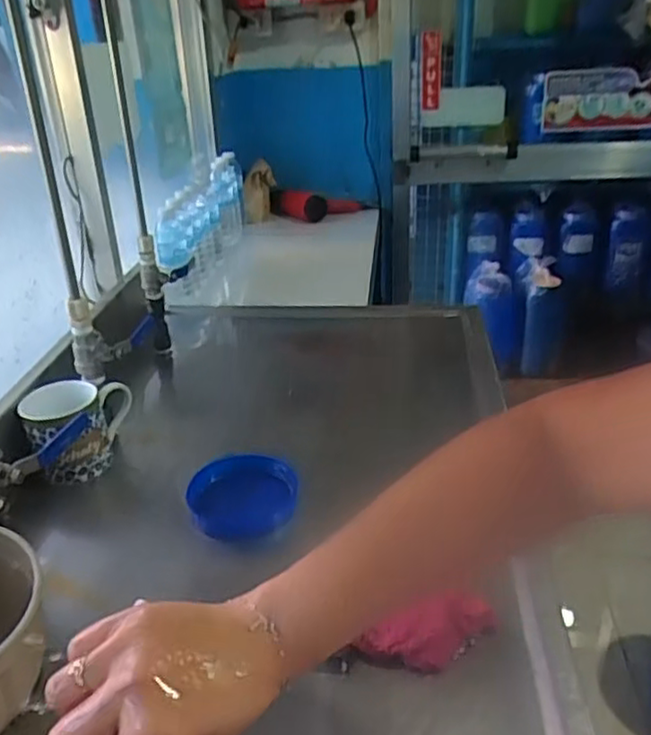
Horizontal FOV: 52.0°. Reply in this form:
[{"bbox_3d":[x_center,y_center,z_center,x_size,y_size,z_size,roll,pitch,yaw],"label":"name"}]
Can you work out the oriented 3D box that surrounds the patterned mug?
[{"bbox_3d":[-0.294,0.074,0.807,0.120,0.097,0.092,-13,30,-19],"label":"patterned mug"}]

